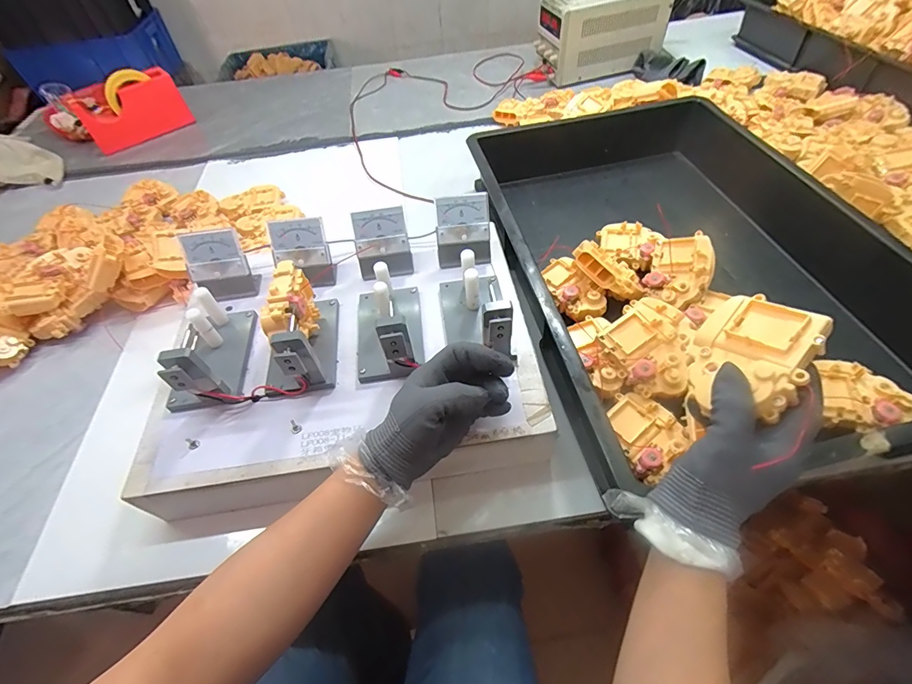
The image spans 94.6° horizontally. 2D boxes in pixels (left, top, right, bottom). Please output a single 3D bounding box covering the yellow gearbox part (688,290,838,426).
[{"bbox_3d":[0.214,0.011,0.310,0.090,0.036,0.074,-54,39,-1],"label":"yellow gearbox part"}]

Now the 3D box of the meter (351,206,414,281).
[{"bbox_3d":[-0.088,-0.116,0.504,0.064,0.071,0.047,-13,52,-5],"label":"meter"}]

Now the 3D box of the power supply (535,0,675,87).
[{"bbox_3d":[0.327,-0.704,0.953,0.265,0.159,0.116,-15,53,-7],"label":"power supply"}]

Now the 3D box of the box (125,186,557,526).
[{"bbox_3d":[-0.122,-0.009,0.444,0.376,0.133,0.288,-8,52,-1],"label":"box"}]

